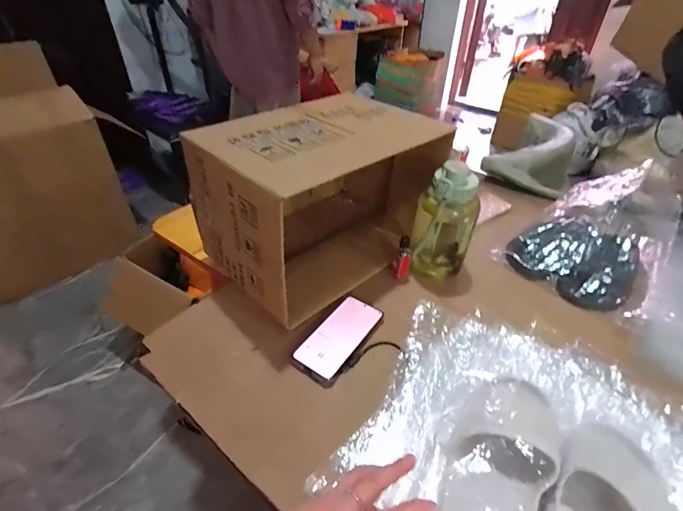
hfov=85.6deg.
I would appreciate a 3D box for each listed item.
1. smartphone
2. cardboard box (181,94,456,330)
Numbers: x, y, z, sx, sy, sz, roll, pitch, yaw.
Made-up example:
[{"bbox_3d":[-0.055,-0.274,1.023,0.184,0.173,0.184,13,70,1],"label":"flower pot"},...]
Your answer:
[{"bbox_3d":[-0.003,0.131,0.594,0.080,0.011,0.169,24,44,26],"label":"smartphone"},{"bbox_3d":[-0.032,-0.120,0.711,0.416,0.249,0.290,-26,46,-30],"label":"cardboard box"}]

